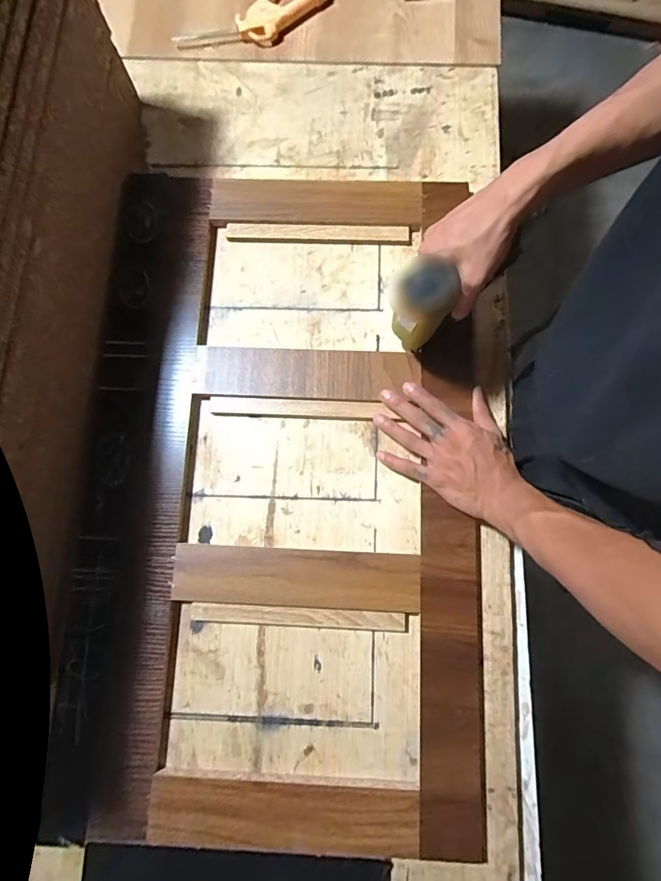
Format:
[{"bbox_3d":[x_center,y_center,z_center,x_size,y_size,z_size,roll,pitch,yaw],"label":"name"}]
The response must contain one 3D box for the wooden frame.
[{"bbox_3d":[-0.033,0.034,0.516,0.435,0.024,0.748,4,79,1],"label":"wooden frame"}]

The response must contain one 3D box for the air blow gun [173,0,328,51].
[{"bbox_3d":[-0.096,-0.600,0.628,0.242,0.023,0.078,-34,81,-6],"label":"air blow gun"}]

